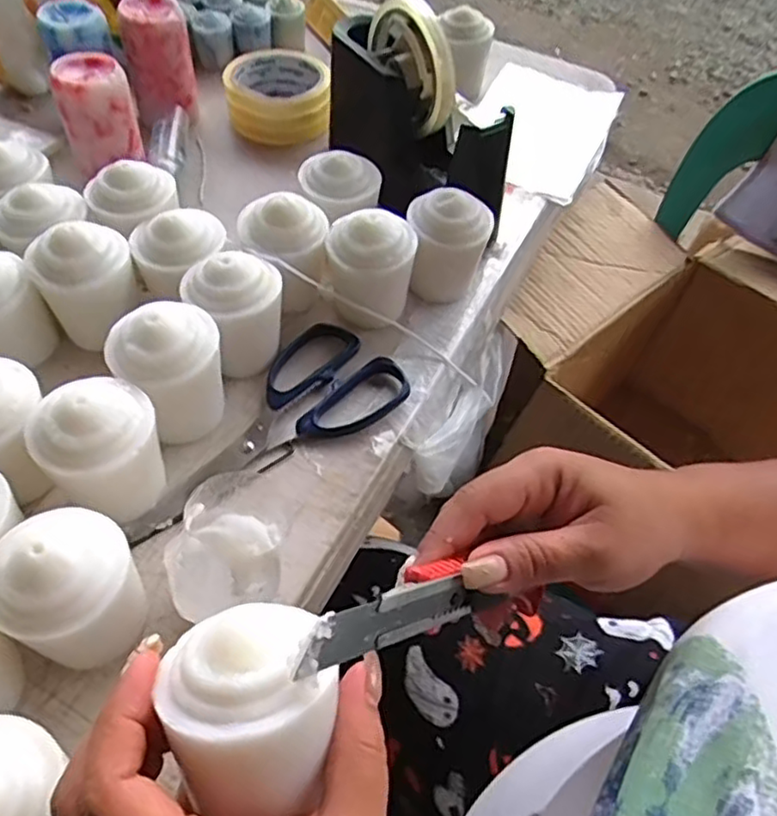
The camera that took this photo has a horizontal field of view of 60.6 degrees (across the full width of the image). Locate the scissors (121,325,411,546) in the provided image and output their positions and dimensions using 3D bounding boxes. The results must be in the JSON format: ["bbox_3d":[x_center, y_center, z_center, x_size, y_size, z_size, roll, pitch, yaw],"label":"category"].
[{"bbox_3d":[-0.076,0.011,0.393,0.181,0.010,0.078,-36,64,-27],"label":"scissors"}]

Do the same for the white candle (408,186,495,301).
[{"bbox_3d":[0.039,-0.109,0.454,0.054,0.075,0.041,9,53,2],"label":"white candle"}]

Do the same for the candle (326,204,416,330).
[{"bbox_3d":[-0.012,-0.089,0.434,0.054,0.071,0.045,5,53,-1],"label":"candle"}]

